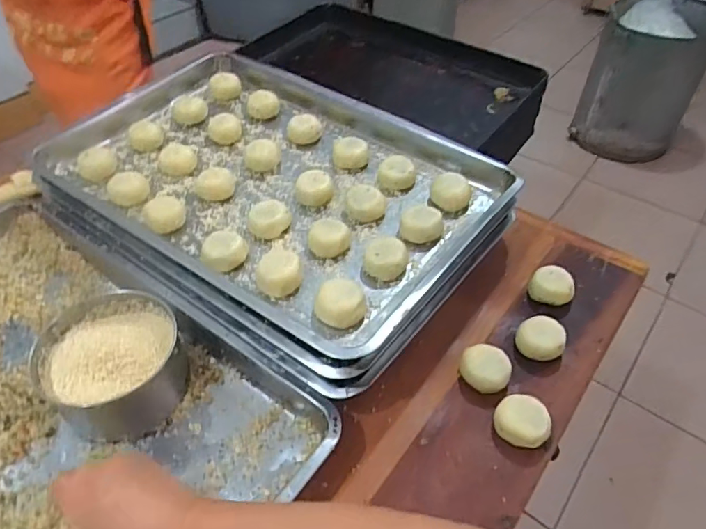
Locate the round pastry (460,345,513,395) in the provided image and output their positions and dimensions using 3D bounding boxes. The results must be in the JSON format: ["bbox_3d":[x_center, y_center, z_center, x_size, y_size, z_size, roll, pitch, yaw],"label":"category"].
[{"bbox_3d":[0.148,0.119,0.588,0.056,0.032,0.050,23,51,21],"label":"round pastry"}]

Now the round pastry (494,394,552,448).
[{"bbox_3d":[0.176,0.163,0.542,0.055,0.036,0.048,31,54,27],"label":"round pastry"}]

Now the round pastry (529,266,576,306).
[{"bbox_3d":[0.254,0.031,0.670,0.052,0.044,0.045,32,55,28],"label":"round pastry"}]

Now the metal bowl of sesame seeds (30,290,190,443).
[{"bbox_3d":[-0.253,0.104,0.560,0.139,0.076,0.134,-1,46,1],"label":"metal bowl of sesame seeds"}]

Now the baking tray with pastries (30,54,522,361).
[{"bbox_3d":[-0.112,-0.125,0.731,0.588,0.053,0.395,29,53,26],"label":"baking tray with pastries"}]

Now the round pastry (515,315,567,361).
[{"bbox_3d":[0.221,0.086,0.614,0.056,0.034,0.048,23,51,21],"label":"round pastry"}]

